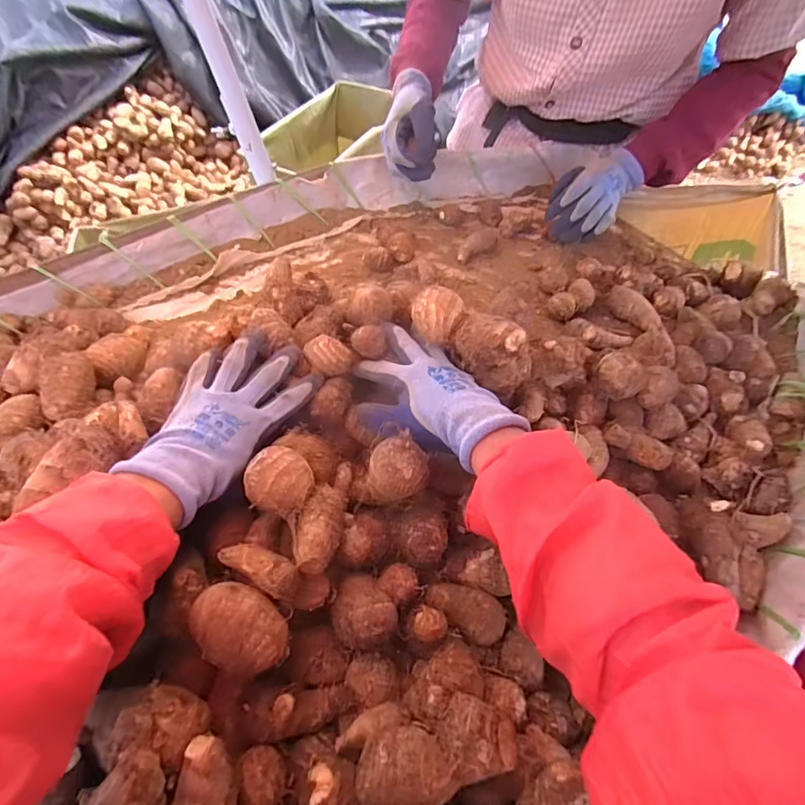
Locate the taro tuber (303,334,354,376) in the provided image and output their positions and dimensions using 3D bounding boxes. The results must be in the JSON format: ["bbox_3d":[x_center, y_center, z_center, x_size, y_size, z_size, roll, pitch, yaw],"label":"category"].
[{"bbox_3d":[-0.075,-0.048,0.471,0.048,0.028,0.035,-4,52,-7],"label":"taro tuber"}]

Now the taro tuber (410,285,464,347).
[{"bbox_3d":[0.031,-0.083,0.440,0.044,0.038,0.036,30,56,19],"label":"taro tuber"}]

